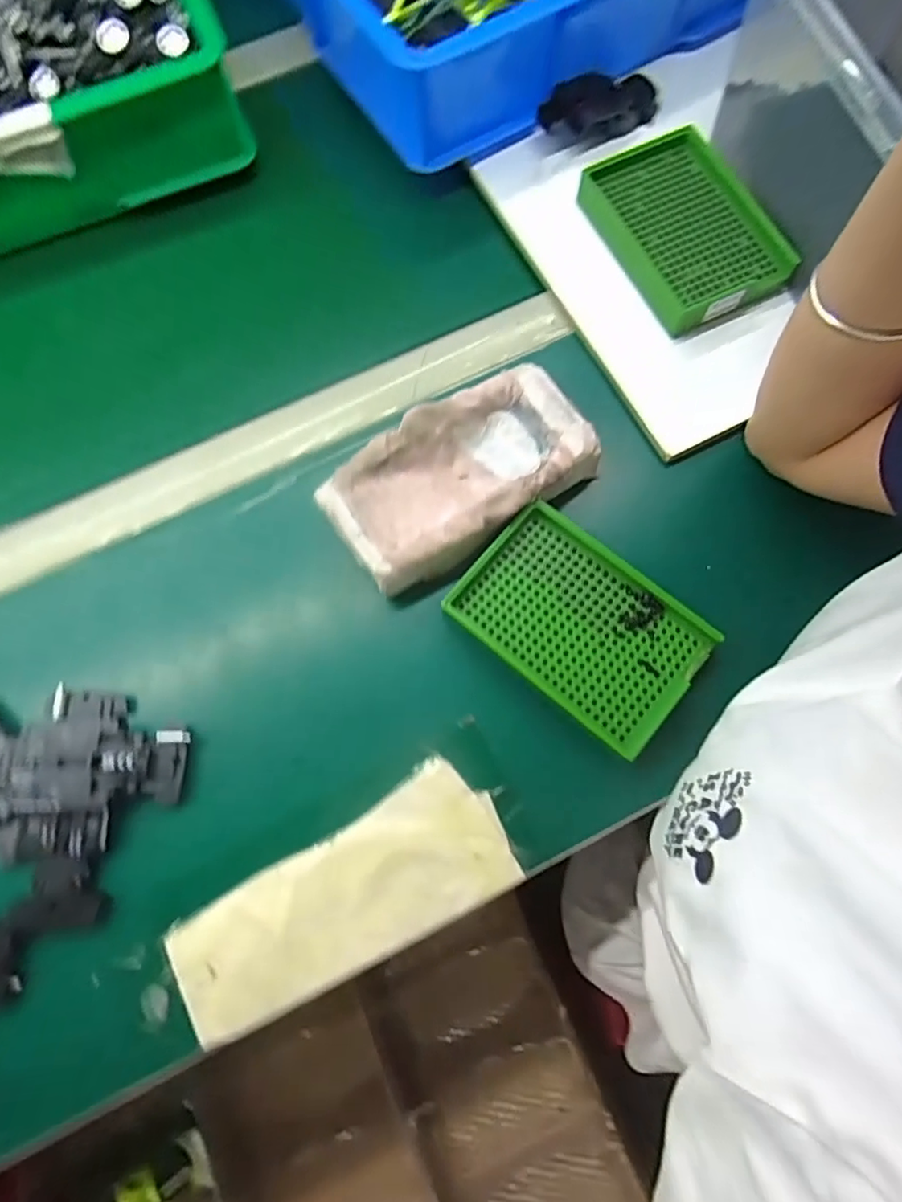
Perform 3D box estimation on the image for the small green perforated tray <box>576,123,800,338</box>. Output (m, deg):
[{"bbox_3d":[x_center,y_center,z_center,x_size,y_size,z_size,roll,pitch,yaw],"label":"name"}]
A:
[{"bbox_3d":[0.165,-0.260,0.394,0.103,0.020,0.136,-21,75,-4],"label":"small green perforated tray"}]

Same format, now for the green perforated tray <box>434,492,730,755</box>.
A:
[{"bbox_3d":[0.076,0.013,0.337,0.136,0.021,0.091,39,79,11],"label":"green perforated tray"}]

